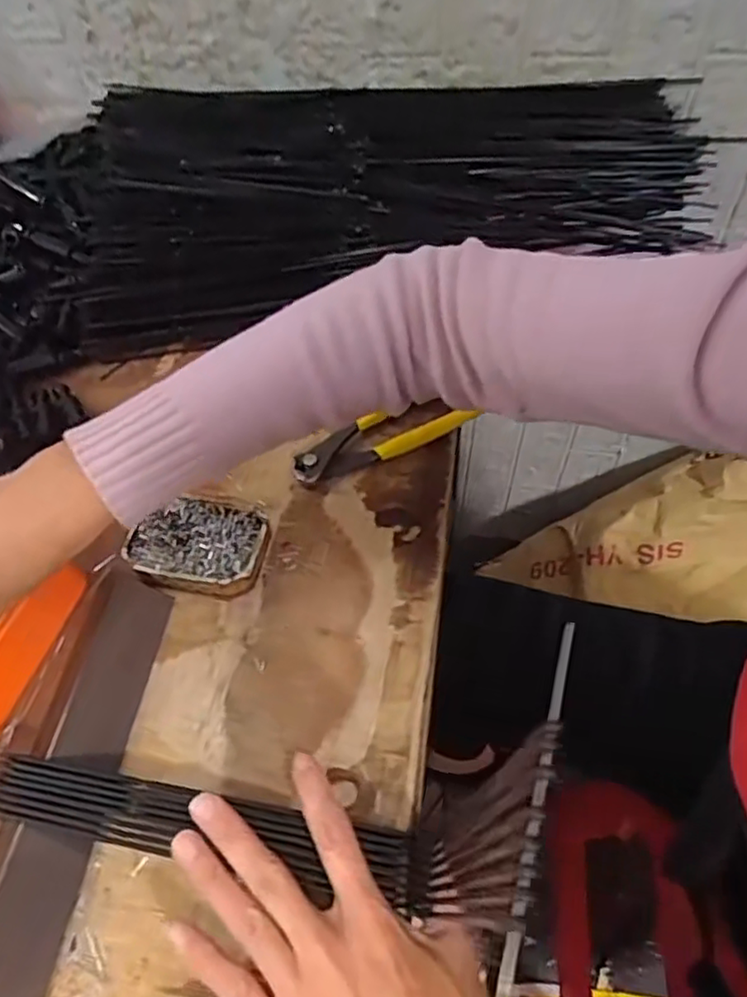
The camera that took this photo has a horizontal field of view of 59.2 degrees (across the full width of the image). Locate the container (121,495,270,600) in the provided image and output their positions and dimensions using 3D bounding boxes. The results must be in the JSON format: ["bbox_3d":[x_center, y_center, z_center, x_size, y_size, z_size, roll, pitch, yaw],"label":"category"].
[{"bbox_3d":[-0.114,0.033,0.434,0.089,0.025,0.061,5,55,8],"label":"container"}]

